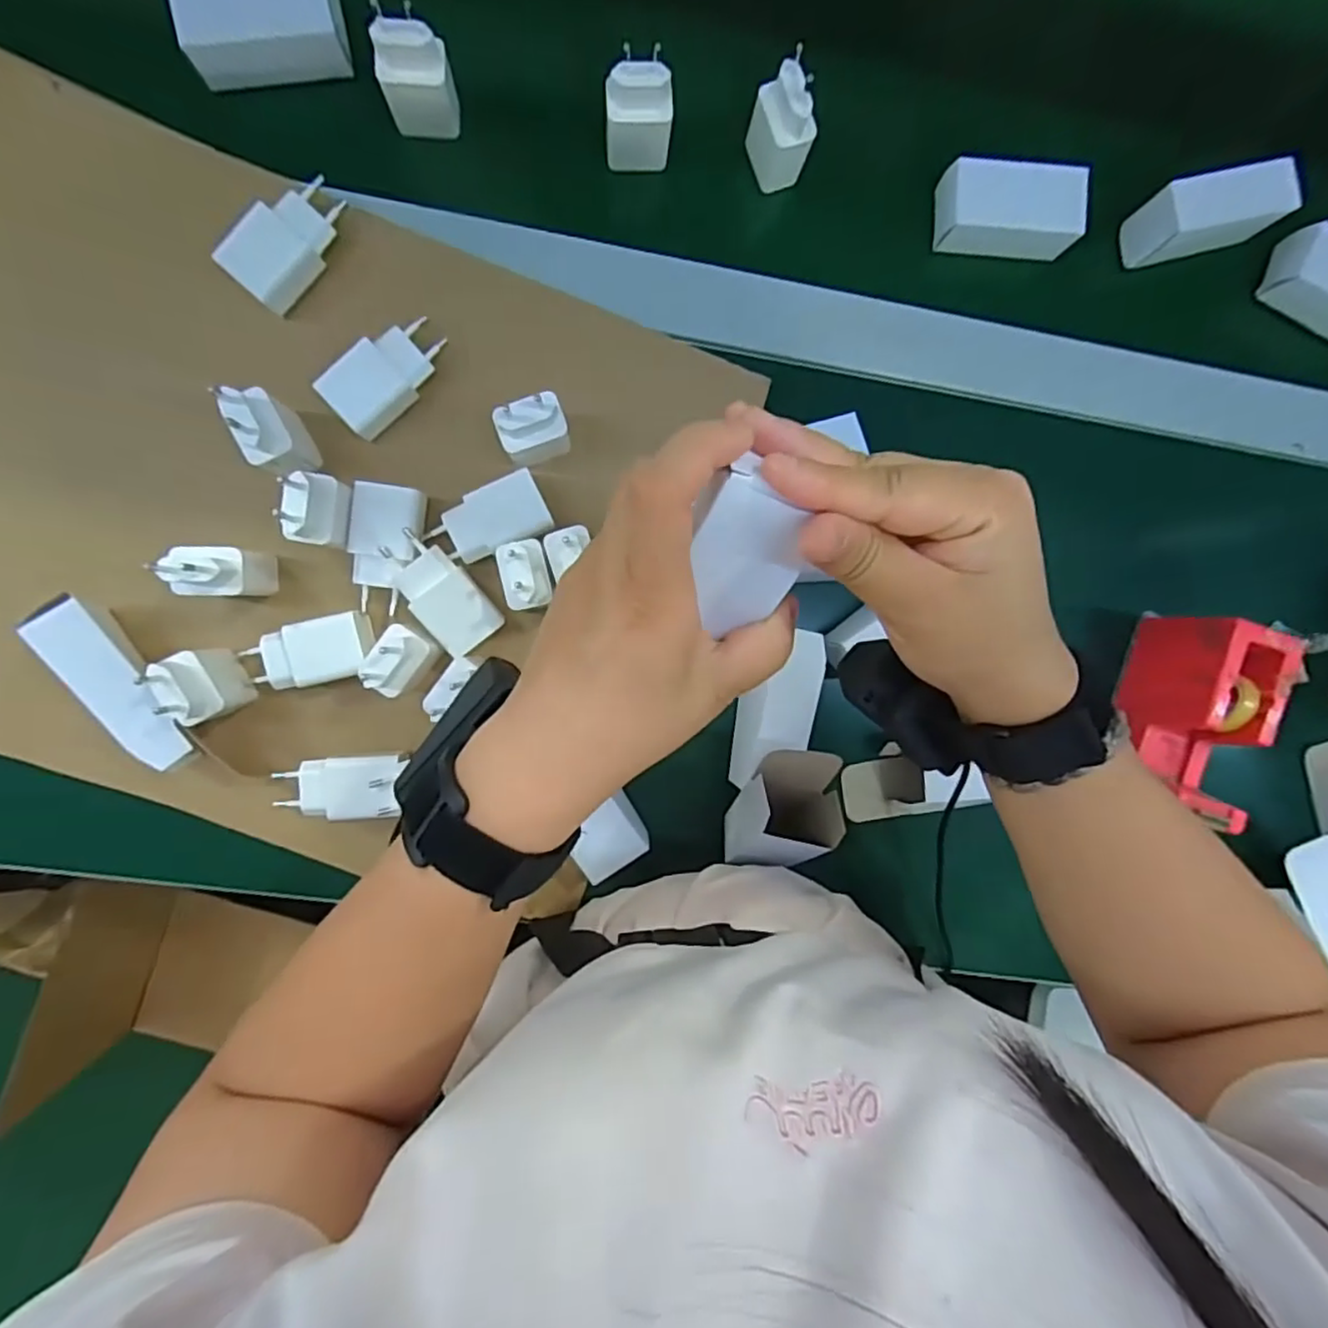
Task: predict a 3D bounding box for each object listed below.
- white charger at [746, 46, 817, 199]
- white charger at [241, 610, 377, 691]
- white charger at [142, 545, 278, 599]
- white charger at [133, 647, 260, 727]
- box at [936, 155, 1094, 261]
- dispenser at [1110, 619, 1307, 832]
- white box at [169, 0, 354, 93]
[{"bbox_3d":[0.074,-0.338,0.421,0.027,0.065,0.039,-27,95,-4],"label":"white charger"},{"bbox_3d":[-0.221,-0.006,0.416,0.077,0.023,0.038,-14,94,-5],"label":"white charger"},{"bbox_3d":[-0.259,-0.052,0.387,0.035,0.078,0.027,-2,93,-5],"label":"white charger"},{"bbox_3d":[-0.269,0.012,0.389,0.023,0.064,0.040,-27,95,-4],"label":"white charger"},{"bbox_3d":[0.232,-0.303,0.450,0.091,0.030,0.048,4,92,-6],"label":"box"},{"bbox_3d":[0.347,0.036,0.445,0.054,0.076,0.127,17,91,-6],"label":"dispenser"},{"bbox_3d":[-0.241,-0.387,0.406,0.092,0.031,0.047,-6,93,-5],"label":"white box"}]

